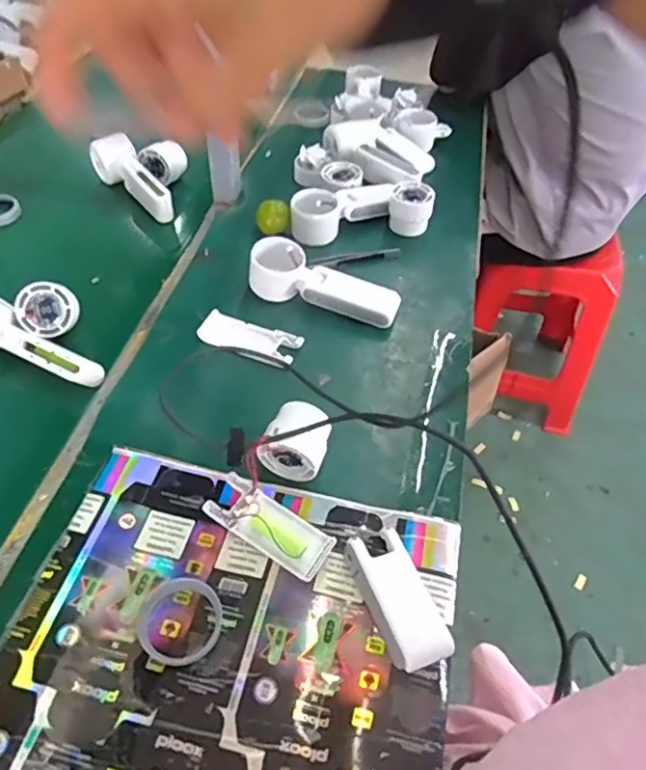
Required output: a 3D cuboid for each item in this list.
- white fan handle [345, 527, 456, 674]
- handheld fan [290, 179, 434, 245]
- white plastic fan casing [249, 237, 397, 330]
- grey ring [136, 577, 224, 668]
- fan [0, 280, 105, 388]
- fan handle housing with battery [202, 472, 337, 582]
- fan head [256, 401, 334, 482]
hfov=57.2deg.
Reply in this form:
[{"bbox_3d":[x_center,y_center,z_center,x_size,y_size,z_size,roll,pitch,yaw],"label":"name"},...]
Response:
[{"bbox_3d":[0.056,0.157,0.441,0.046,0.015,0.100,-16,52,-16],"label":"white fan handle"},{"bbox_3d":[0.047,-0.218,0.742,0.175,0.047,0.078,-13,52,-15],"label":"handheld fan"},{"bbox_3d":[0.002,-0.112,0.644,0.166,0.055,0.051,17,51,12],"label":"white plastic fan casing"},{"bbox_3d":[-0.104,0.170,0.431,0.062,0.009,0.059,1,49,-1],"label":"grey ring"},{"bbox_3d":[-0.283,-0.059,0.589,0.148,0.051,0.080,18,51,12],"label":"fan"},{"bbox_3d":[-0.041,0.109,0.473,0.102,0.027,0.047,29,54,21],"label":"fan handle housing with battery"},{"bbox_3d":[-0.022,0.049,0.510,0.053,0.048,0.049,18,51,12],"label":"fan head"}]

